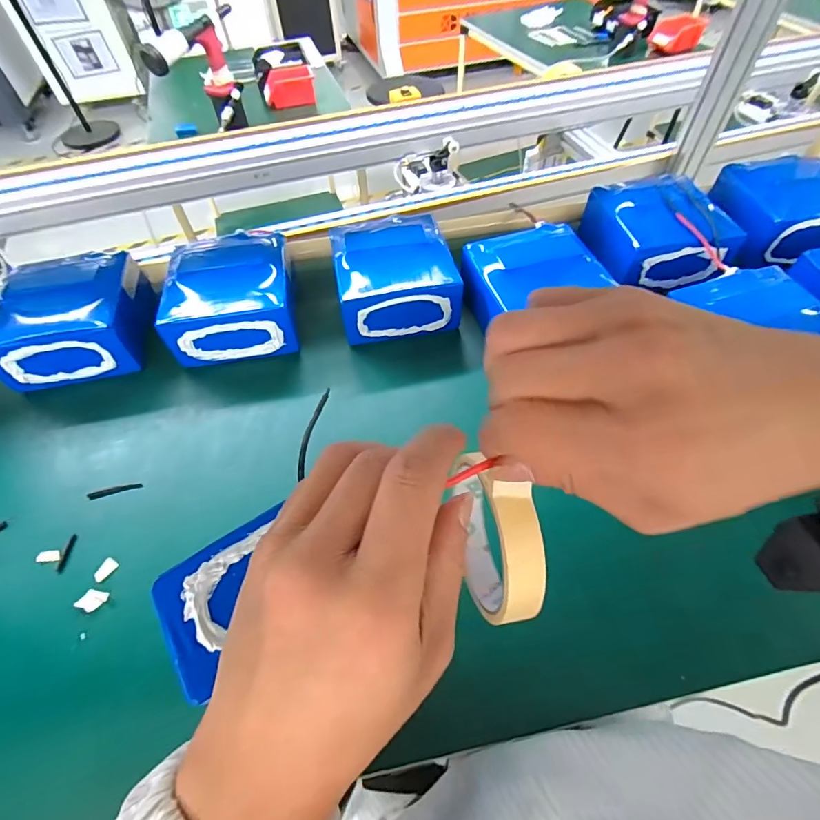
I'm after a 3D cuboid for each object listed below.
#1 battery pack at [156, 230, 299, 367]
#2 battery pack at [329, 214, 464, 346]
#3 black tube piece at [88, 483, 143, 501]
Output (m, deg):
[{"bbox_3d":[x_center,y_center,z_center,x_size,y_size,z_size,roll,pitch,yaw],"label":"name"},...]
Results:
[{"bbox_3d":[-0.218,-0.139,0.549,0.144,0.090,0.151,-10,55,-5],"label":"battery pack"},{"bbox_3d":[-0.021,-0.172,0.552,0.143,0.078,0.157,-9,55,-4],"label":"battery pack"},{"bbox_3d":[-0.301,0.082,0.450,0.054,0.006,0.008,-13,56,-7],"label":"black tube piece"}]

